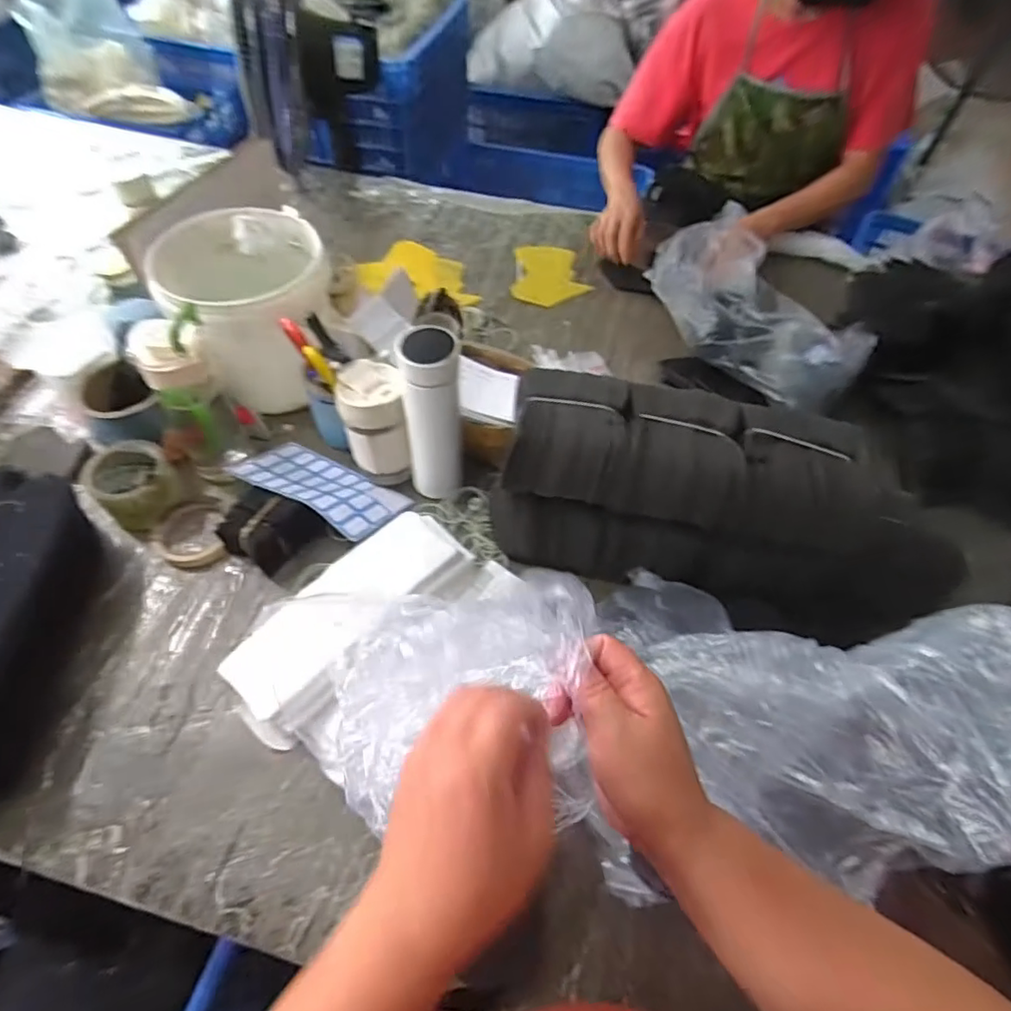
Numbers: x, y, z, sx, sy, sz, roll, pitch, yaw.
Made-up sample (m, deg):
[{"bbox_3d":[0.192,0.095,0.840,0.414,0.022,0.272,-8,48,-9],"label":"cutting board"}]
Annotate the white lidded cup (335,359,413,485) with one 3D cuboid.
[{"bbox_3d":[-0.162,-0.097,0.726,0.072,0.154,0.073,-11,55,-10],"label":"white lidded cup"}]

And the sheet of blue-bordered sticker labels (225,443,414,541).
[{"bbox_3d":[-0.232,-0.025,0.740,0.199,0.018,0.117,25,28,16],"label":"sheet of blue-bordered sticker labels"}]

